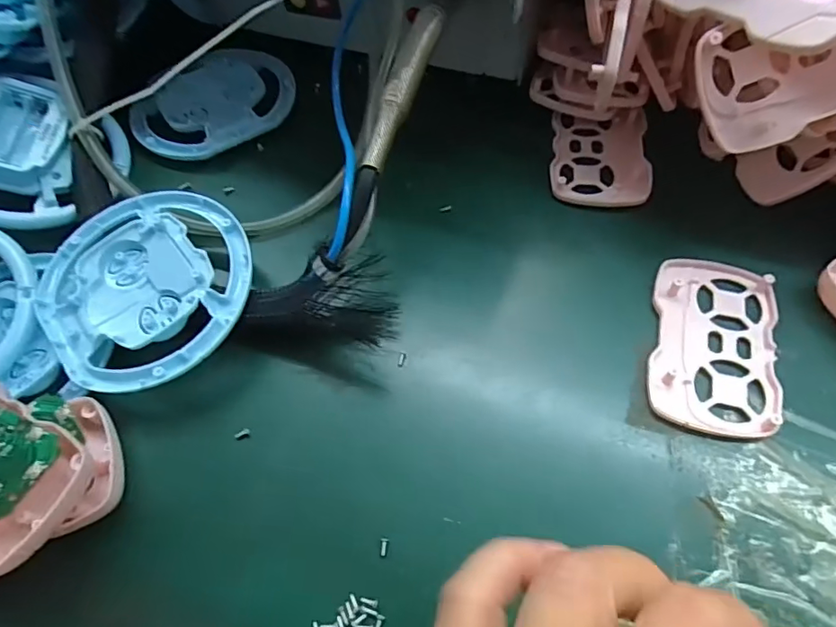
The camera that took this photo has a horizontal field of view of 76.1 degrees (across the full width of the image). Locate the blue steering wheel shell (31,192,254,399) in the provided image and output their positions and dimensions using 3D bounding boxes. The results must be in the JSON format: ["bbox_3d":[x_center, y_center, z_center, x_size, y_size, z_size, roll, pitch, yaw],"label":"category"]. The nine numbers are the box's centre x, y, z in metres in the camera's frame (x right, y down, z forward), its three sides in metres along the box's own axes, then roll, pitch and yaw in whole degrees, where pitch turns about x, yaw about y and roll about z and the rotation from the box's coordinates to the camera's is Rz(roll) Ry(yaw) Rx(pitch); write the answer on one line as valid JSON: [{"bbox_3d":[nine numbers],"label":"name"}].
[{"bbox_3d":[-0.132,-0.014,0.267,0.100,0.027,0.105,-2,62,3],"label":"blue steering wheel shell"}]

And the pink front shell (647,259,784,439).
[{"bbox_3d":[0.138,0.014,0.250,0.055,0.004,0.088,12,63,10],"label":"pink front shell"}]

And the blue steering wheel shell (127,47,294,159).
[{"bbox_3d":[-0.131,-0.136,0.346,0.100,0.011,0.076,-39,66,-16],"label":"blue steering wheel shell"}]

